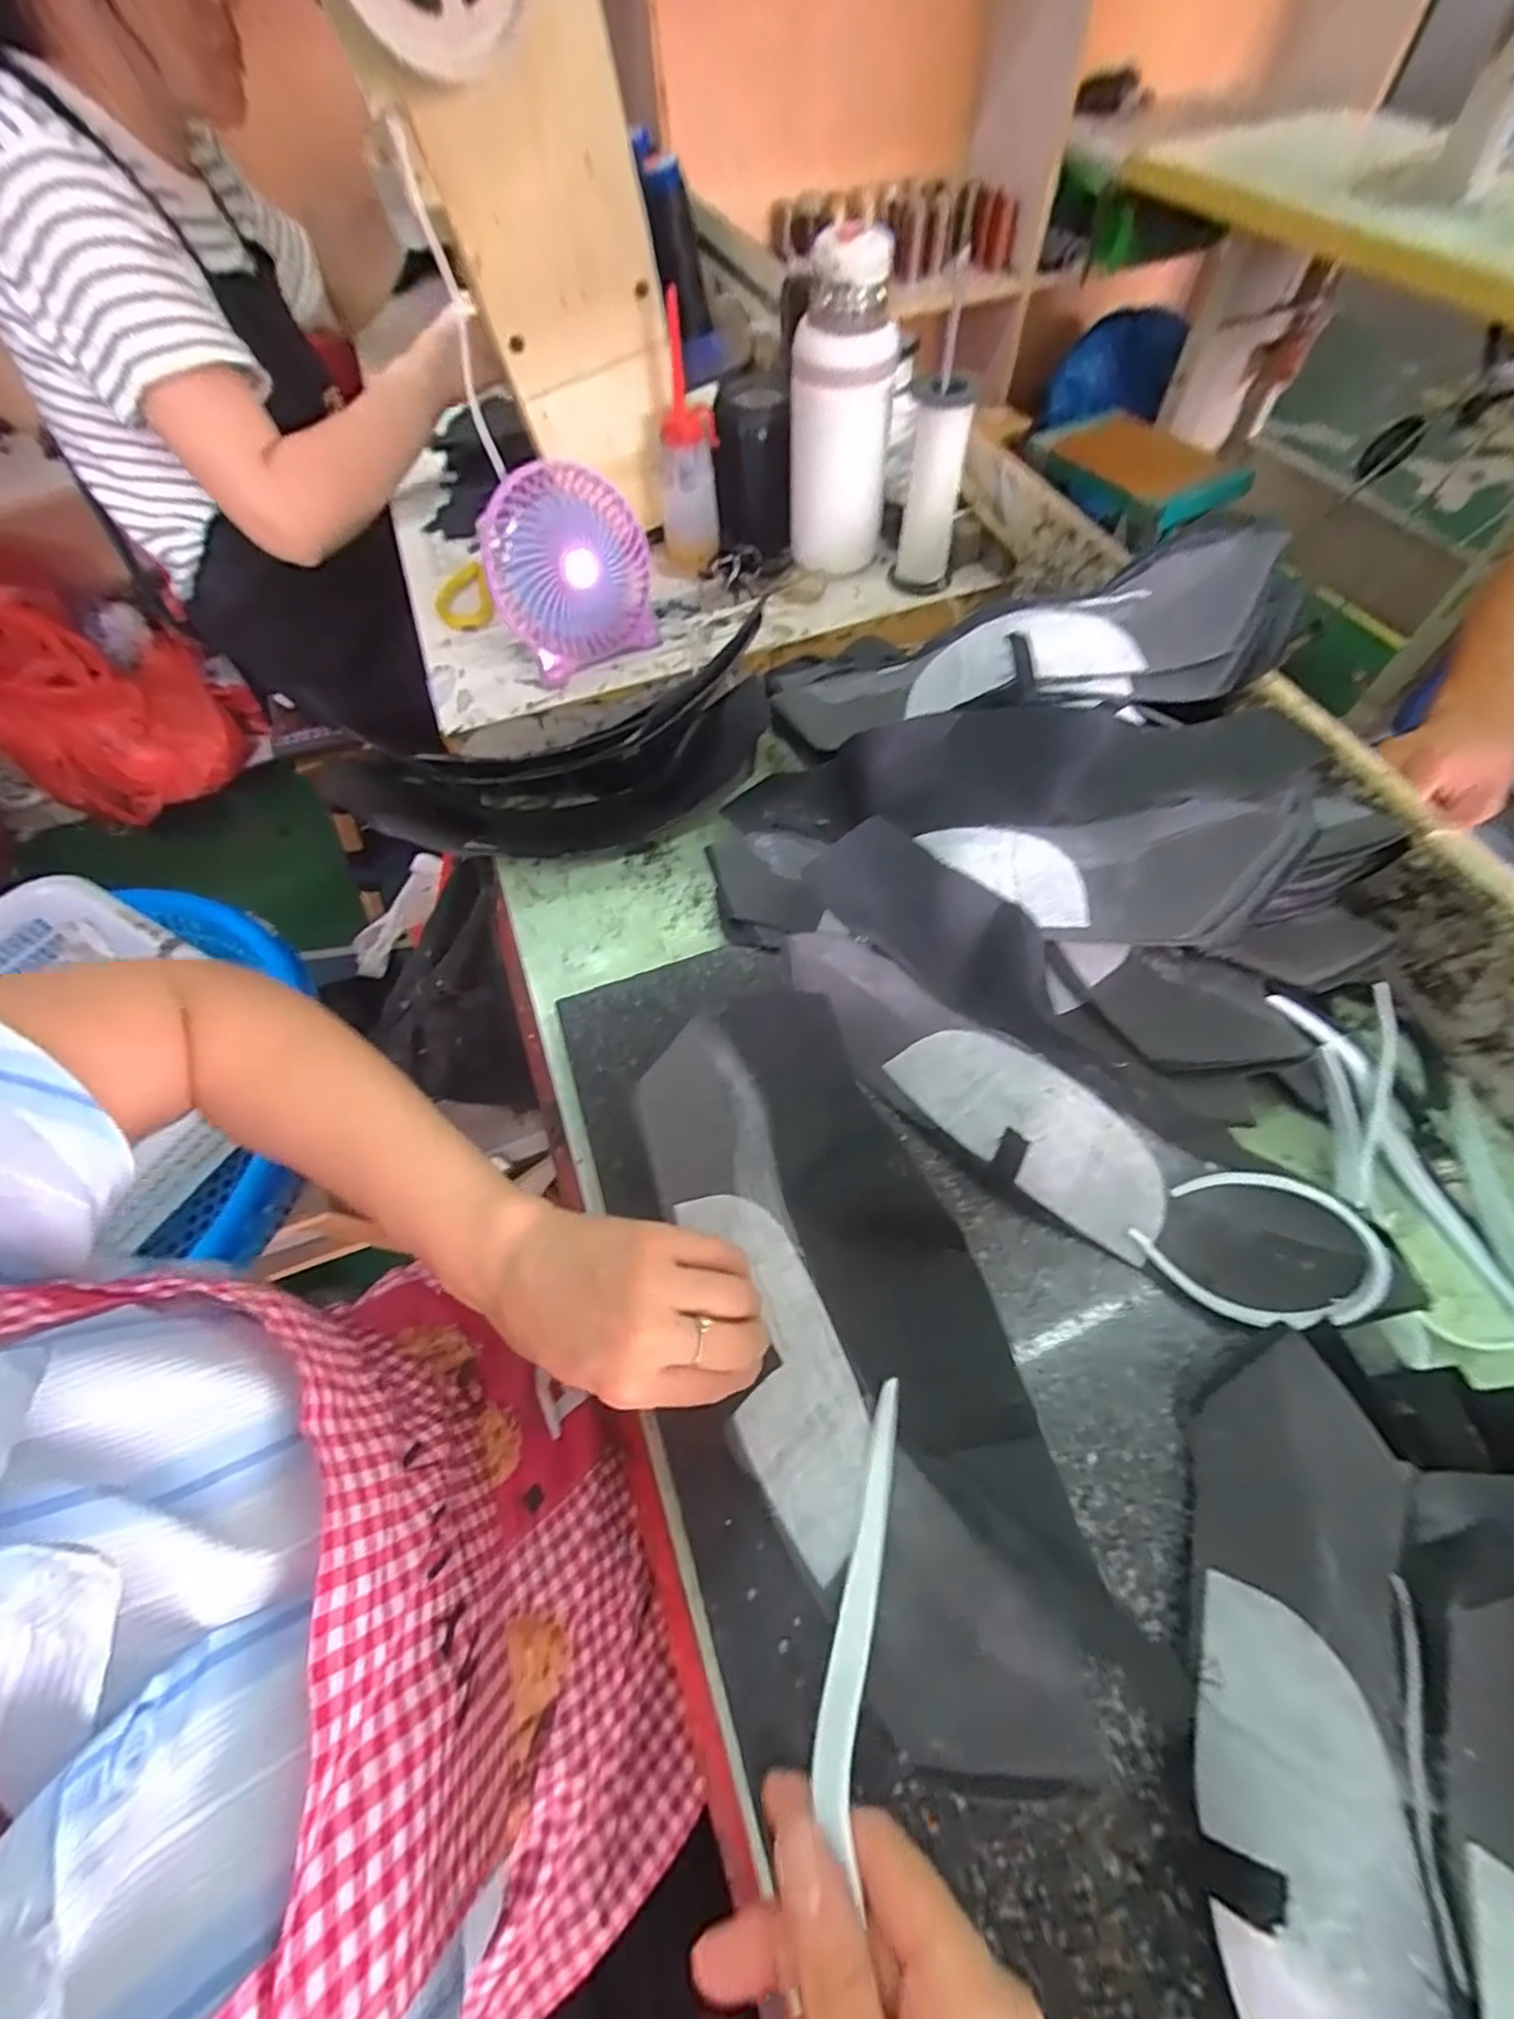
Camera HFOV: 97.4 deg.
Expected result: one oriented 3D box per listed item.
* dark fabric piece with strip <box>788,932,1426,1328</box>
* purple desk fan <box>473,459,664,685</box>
[{"bbox_3d":[0.149,0.061,0.345,0.314,0.056,0.067,31,67,18],"label":"dark fabric piece with strip"},{"bbox_3d":[-0.150,-0.350,0.543,0.128,0.125,0.071,-15,61,-6],"label":"purple desk fan"}]

